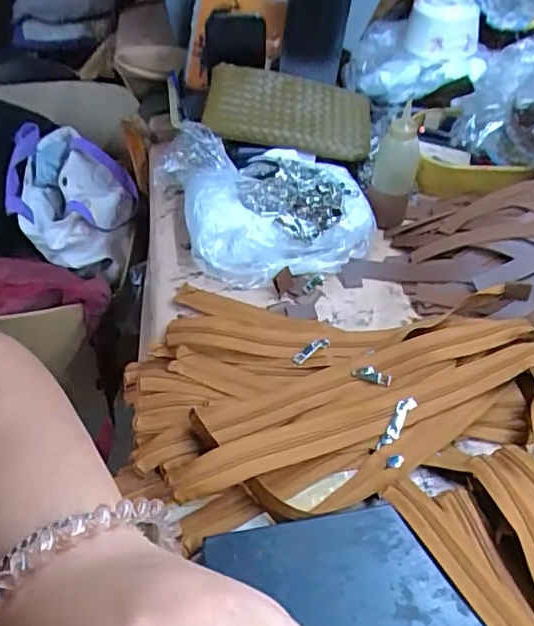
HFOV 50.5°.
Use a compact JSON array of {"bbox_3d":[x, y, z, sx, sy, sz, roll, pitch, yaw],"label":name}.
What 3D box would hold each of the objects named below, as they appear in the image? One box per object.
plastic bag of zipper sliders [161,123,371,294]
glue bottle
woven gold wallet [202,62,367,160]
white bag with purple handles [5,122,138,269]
[{"bbox_3d":[0.000,-0.122,0.642,0.240,0.079,0.176,-2,46,-5],"label":"plastic bag of zipper sliders"},{"bbox_3d":[0.144,-0.158,0.648,0.048,0.128,0.050,16,47,12],"label":"glue bottle"},{"bbox_3d":[0.030,-0.254,0.705,0.204,0.031,0.112,6,72,-13],"label":"woven gold wallet"},{"bbox_3d":[-0.291,-0.180,0.848,0.176,0.111,0.204,-12,48,-15],"label":"white bag with purple handles"}]

